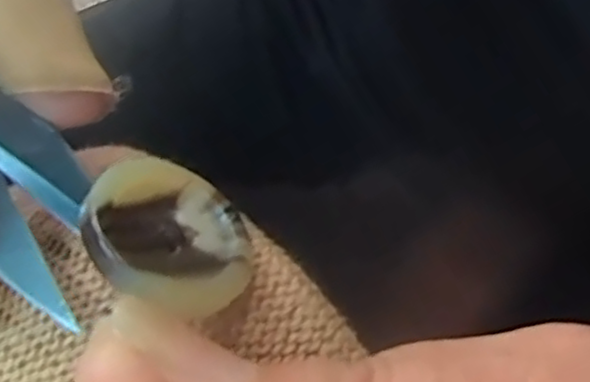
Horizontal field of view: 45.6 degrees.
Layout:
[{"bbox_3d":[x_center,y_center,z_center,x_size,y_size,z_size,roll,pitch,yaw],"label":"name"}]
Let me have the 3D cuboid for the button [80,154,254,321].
[{"bbox_3d":[-0.018,0.006,0.104,0.025,0.004,0.027,-7,57,-48],"label":"button"}]

